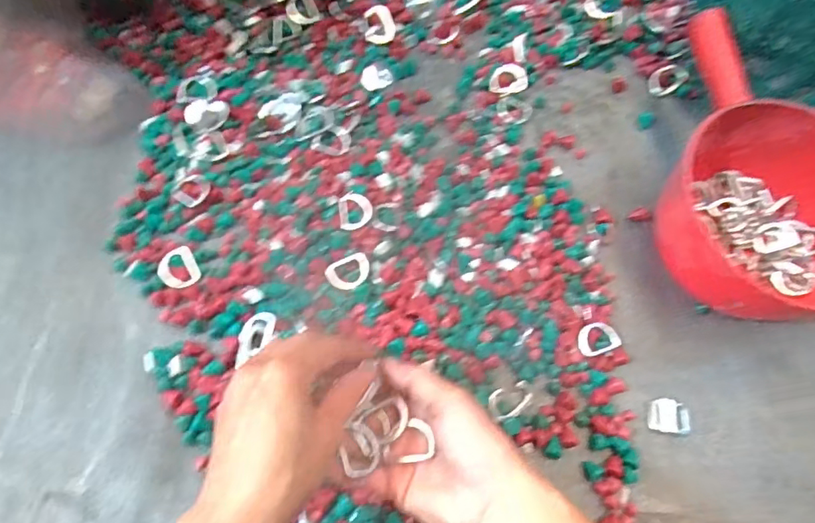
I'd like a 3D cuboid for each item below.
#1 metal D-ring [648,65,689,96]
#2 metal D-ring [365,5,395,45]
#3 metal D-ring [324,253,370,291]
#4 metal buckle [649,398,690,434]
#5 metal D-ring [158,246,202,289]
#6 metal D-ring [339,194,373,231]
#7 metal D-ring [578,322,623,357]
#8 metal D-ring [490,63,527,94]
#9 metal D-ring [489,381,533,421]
[{"bbox_3d":[0.275,-0.193,0.554,0.038,0.004,0.029,-26,76,18],"label":"metal D-ring"},{"bbox_3d":[-0.029,-0.251,0.554,0.032,0.005,0.039,-3,91,-11],"label":"metal D-ring"},{"bbox_3d":[-0.049,0.010,0.449,0.037,0.007,0.029,-28,73,-11],"label":"metal D-ring"},{"bbox_3d":[0.218,0.128,0.435,0.033,0.004,0.026,9,70,0],"label":"metal buckle"},{"bbox_3d":[-0.200,0.007,0.456,0.031,0.004,0.035,-29,98,-19],"label":"metal D-ring"},{"bbox_3d":[-0.047,-0.044,0.472,0.029,0.007,0.034,-6,70,-4],"label":"metal D-ring"},{"bbox_3d":[0.162,0.065,0.440,0.038,0.007,0.027,-4,76,-15],"label":"metal D-ring"},{"bbox_3d":[0.103,-0.186,0.533,0.039,0.005,0.028,-7,100,-2],"label":"metal D-ring"},{"bbox_3d":[0.086,0.114,0.430,0.040,0.007,0.024,-18,61,-16],"label":"metal D-ring"}]

